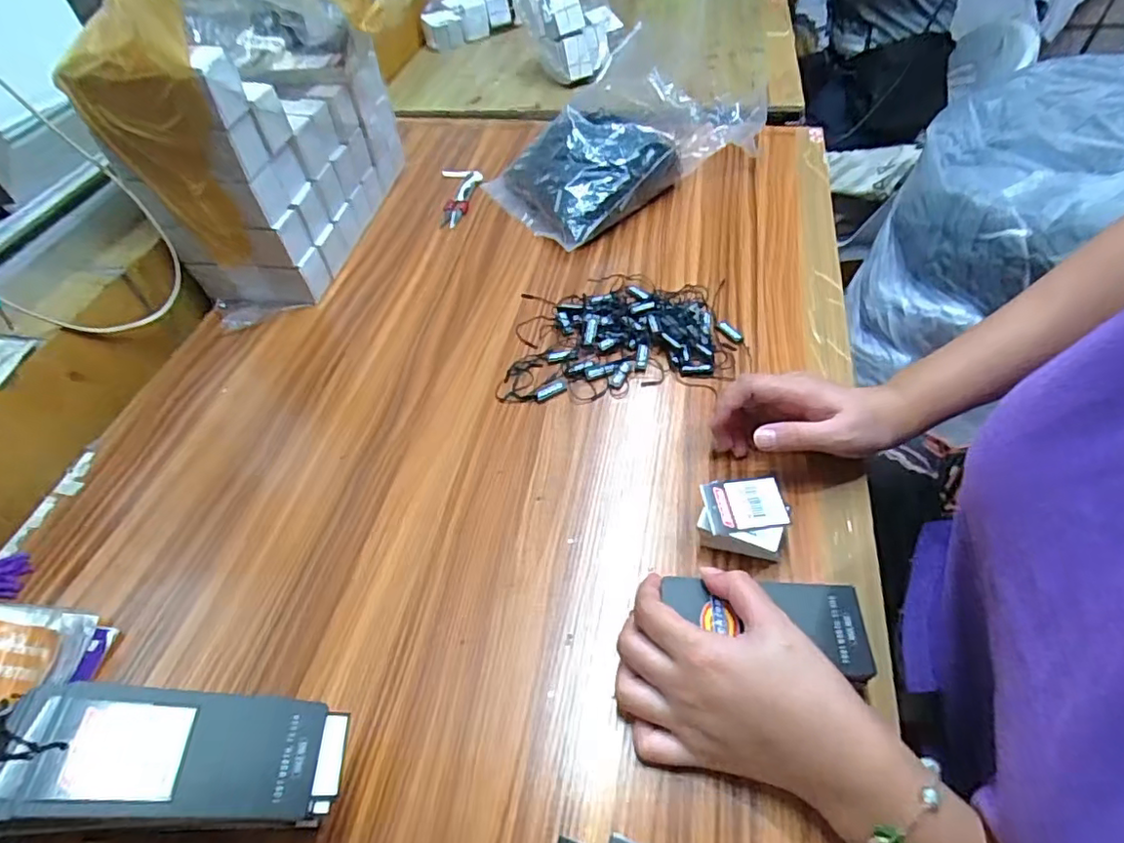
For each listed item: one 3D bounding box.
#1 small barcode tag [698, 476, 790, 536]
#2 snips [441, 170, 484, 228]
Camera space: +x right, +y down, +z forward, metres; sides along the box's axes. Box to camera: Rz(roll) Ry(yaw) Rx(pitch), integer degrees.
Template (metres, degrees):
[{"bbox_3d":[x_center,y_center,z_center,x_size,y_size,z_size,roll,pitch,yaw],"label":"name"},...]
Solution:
[{"bbox_3d":[0.118,0.053,0.373,0.049,0.004,0.036,-9,54,2],"label":"small barcode tag"},{"bbox_3d":[-0.119,-0.271,0.687,0.048,0.015,0.111,-7,51,0],"label":"snips"}]

